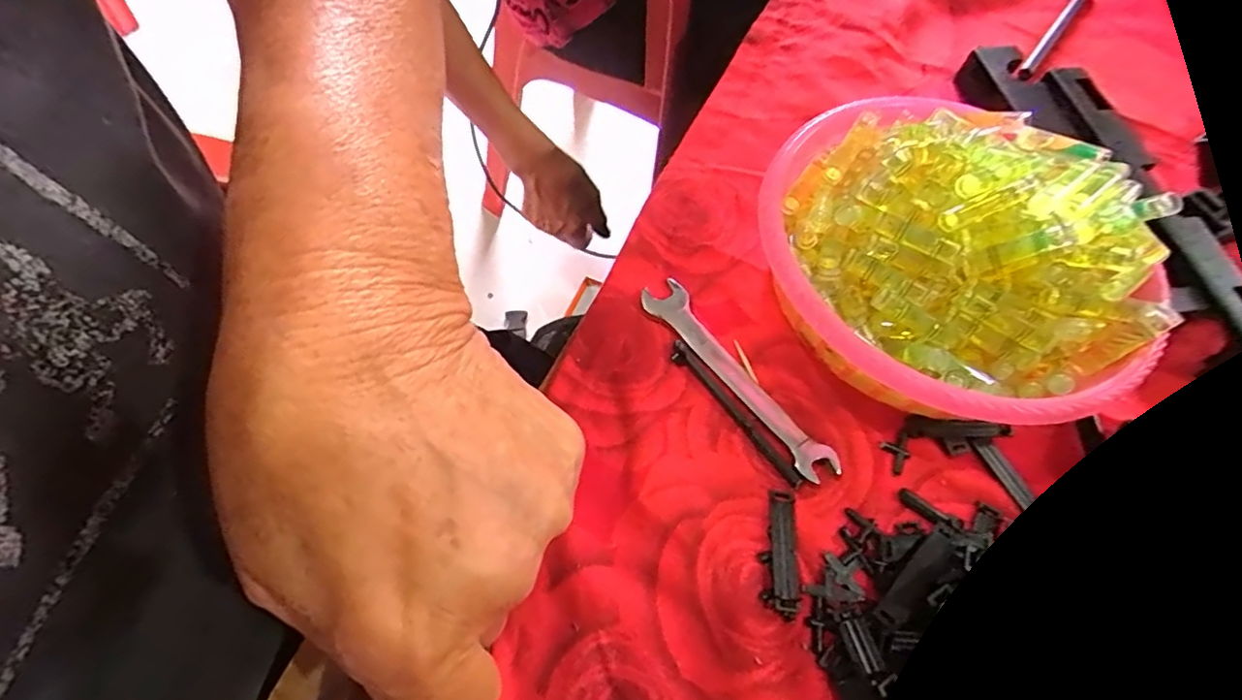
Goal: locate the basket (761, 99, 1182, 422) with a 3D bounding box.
[{"bbox_3d":[0.144,-0.043,0.268,0.166,0.059,0.168,3,62,-2],"label":"basket"}]

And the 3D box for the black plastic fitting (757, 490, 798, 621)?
[{"bbox_3d":[0.064,0.080,0.232,0.014,0.004,0.048,9,62,1],"label":"black plastic fitting"}]

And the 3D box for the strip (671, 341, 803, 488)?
[{"bbox_3d":[0.050,0.027,0.259,0.008,0.005,0.080,-36,70,-20],"label":"strip"}]

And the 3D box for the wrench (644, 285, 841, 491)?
[{"bbox_3d":[0.053,0.011,0.265,0.020,0.004,0.115,-34,70,-19],"label":"wrench"}]

